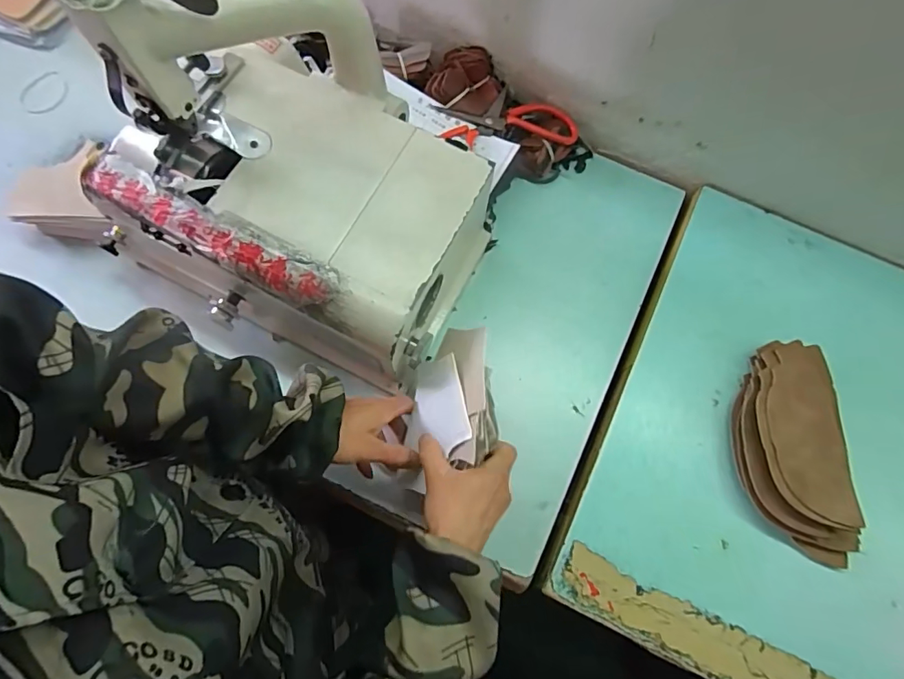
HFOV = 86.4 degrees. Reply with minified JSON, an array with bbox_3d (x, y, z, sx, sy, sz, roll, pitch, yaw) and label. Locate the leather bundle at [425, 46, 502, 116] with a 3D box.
[{"bbox_3d":[0.020,-0.328,0.610,0.076,0.032,0.088,28,71,1],"label":"leather bundle"}]

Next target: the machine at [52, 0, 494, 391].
[{"bbox_3d":[-0.150,-0.170,0.451,0.360,0.306,0.258,26,73,3],"label":"machine"}]

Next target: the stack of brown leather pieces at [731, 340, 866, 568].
[{"bbox_3d":[0.361,0.116,0.509,0.101,0.069,0.231,-4,72,0],"label":"stack of brown leather pieces"}]

